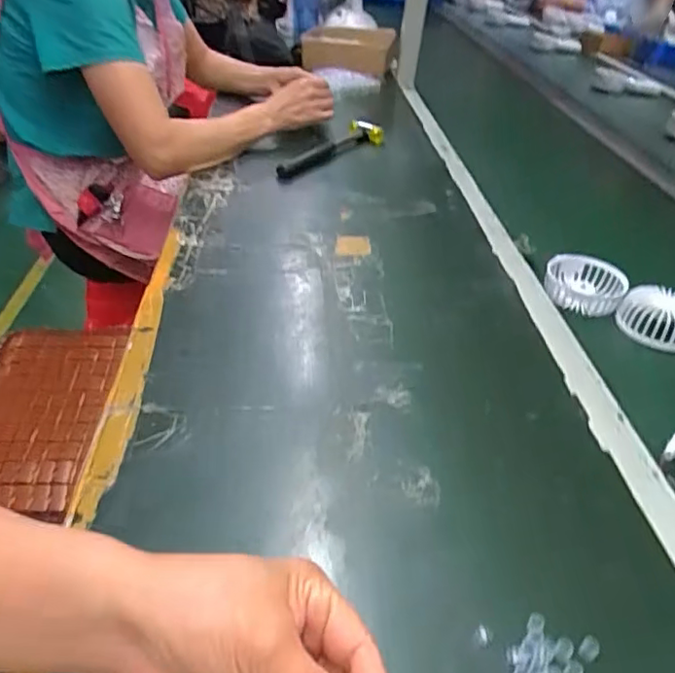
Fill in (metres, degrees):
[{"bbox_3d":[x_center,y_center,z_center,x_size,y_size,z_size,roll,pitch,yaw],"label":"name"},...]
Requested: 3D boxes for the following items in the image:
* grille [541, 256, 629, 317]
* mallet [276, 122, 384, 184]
[{"bbox_3d":[0.292,-0.063,0.693,0.087,0.029,0.089,2,37,-2],"label":"grille"},{"bbox_3d":[-0.018,-0.309,0.958,0.075,0.028,0.247,24,41,24],"label":"mallet"}]

